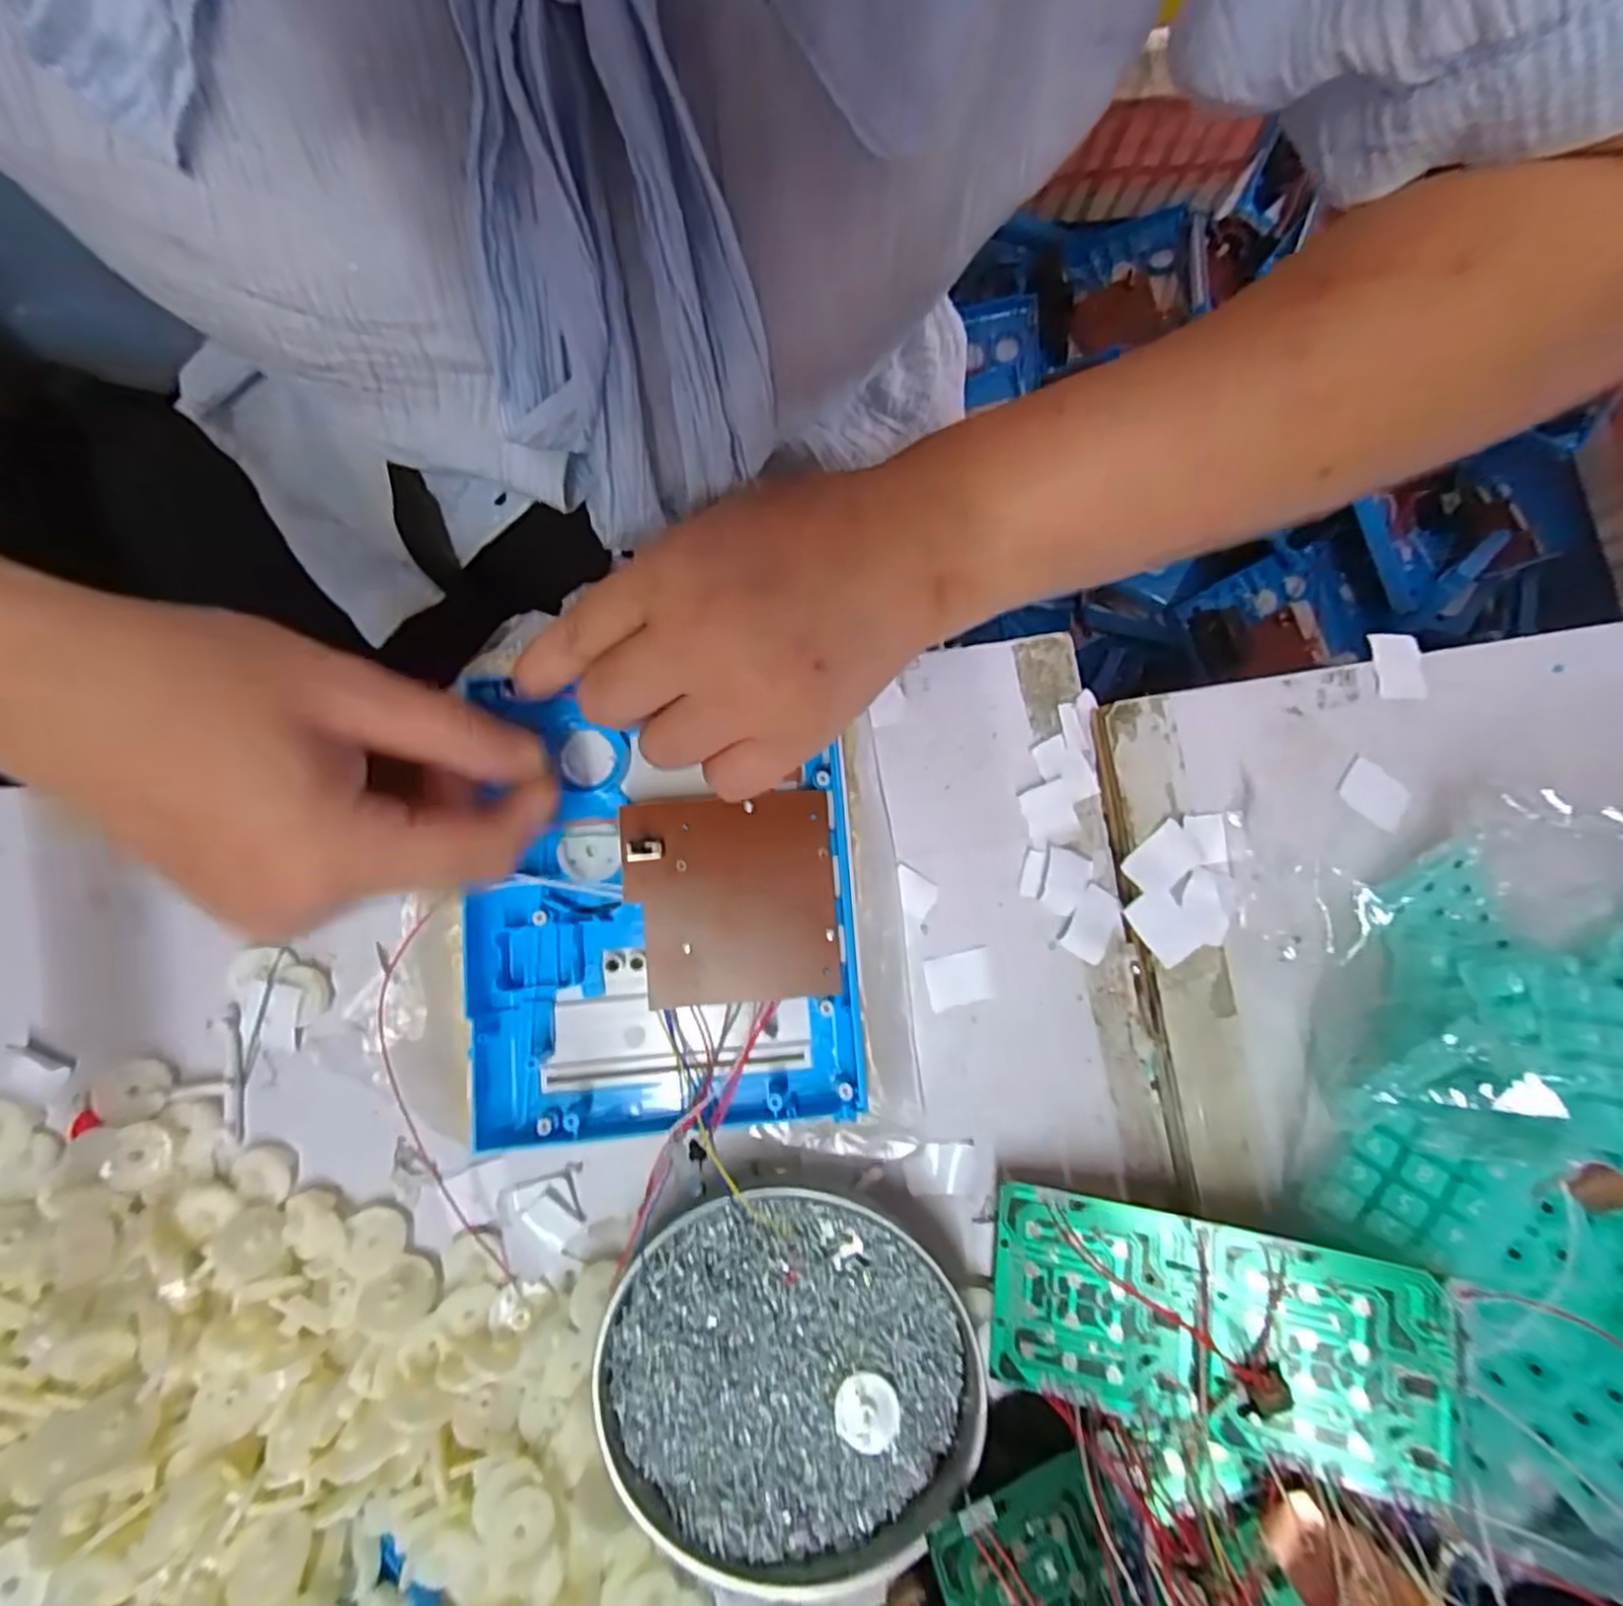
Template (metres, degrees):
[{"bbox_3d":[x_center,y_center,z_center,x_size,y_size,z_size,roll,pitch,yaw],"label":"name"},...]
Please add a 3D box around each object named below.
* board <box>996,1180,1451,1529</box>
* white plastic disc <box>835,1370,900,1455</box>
[{"bbox_3d":[0.139,0.186,0.258,0.142,0.006,0.072,3,84,19],"label":"board"},{"bbox_3d":[0.021,0.227,0.272,0.023,0.004,0.026,1,84,-3],"label":"white plastic disc"}]

